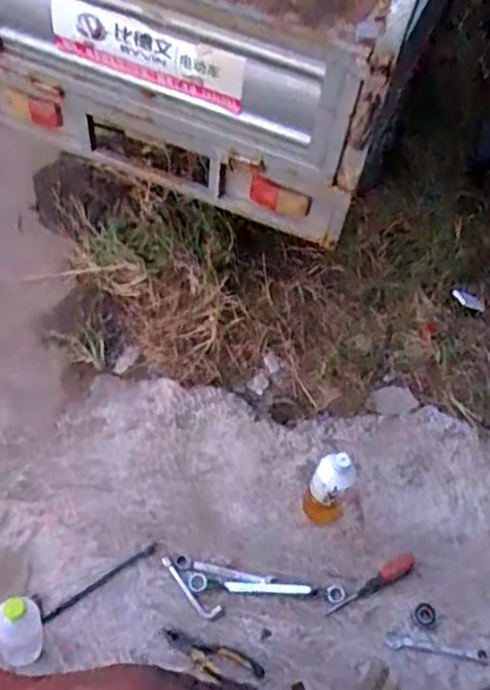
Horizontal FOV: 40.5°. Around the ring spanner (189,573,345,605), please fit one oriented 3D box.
[{"bbox_3d":[0.045,0.490,1.337,0.311,0.028,0.037,4,55,-1],"label":"ring spanner"}]

